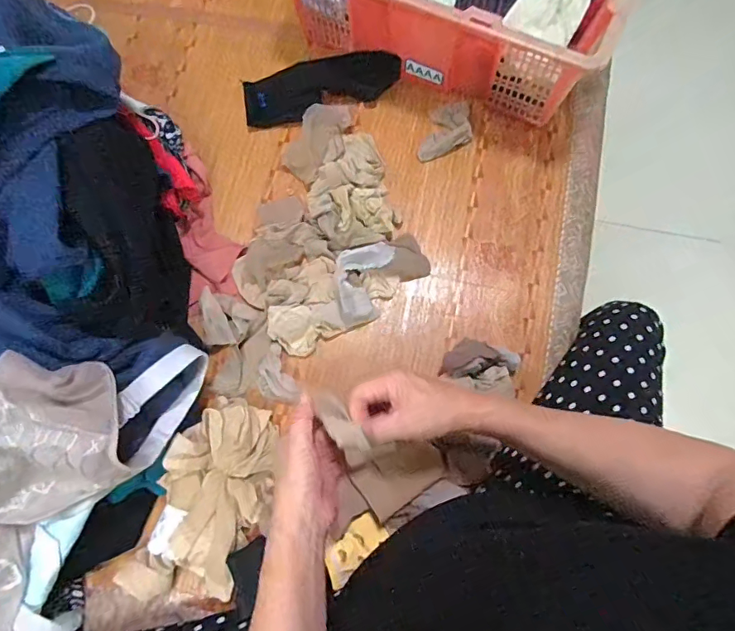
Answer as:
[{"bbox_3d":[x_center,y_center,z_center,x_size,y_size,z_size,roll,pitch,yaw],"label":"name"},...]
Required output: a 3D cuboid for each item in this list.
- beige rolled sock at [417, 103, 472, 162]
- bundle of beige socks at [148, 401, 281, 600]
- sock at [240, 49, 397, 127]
[{"bbox_3d":[0.121,-0.273,0.691,0.065,0.014,0.101,18,77,6],"label":"beige rolled sock"},{"bbox_3d":[-0.182,0.214,0.553,0.120,0.057,0.223,7,76,3],"label":"bundle of beige socks"},{"bbox_3d":[-0.073,-0.359,0.705,0.237,0.033,0.101,-16,76,-3],"label":"sock"}]

